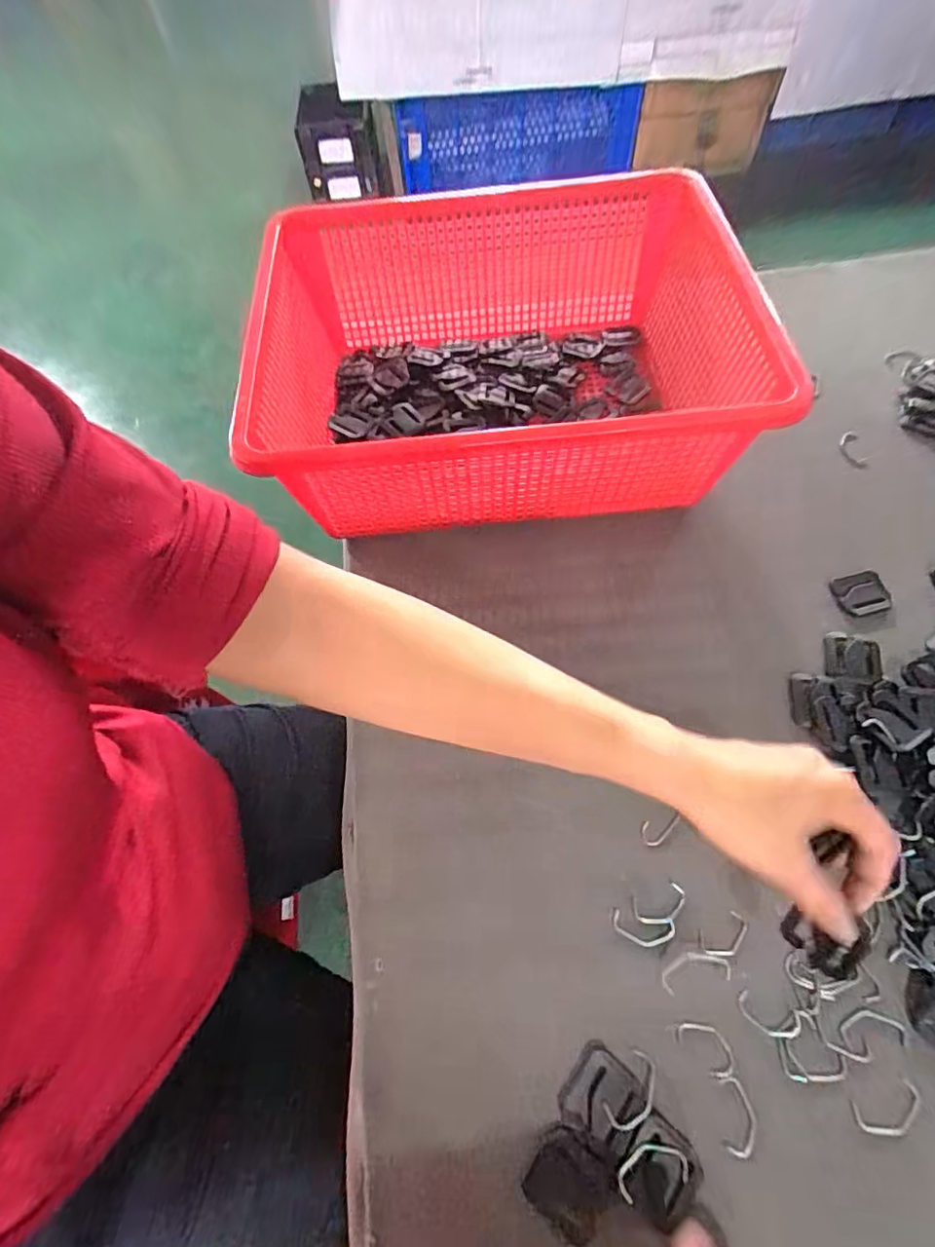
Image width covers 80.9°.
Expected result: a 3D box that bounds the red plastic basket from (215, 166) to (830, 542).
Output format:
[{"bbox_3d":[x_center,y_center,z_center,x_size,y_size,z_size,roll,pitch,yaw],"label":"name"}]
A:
[{"bbox_3d":[0.030,-0.230,0.459,0.369,0.122,0.325,-4,62,1],"label":"red plastic basket"}]

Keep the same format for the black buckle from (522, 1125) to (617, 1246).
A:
[{"bbox_3d":[0.052,0.282,0.277,0.036,0.006,0.039,34,69,20],"label":"black buckle"}]

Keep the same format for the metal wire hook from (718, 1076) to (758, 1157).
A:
[{"bbox_3d":[0.140,0.254,0.281,0.016,0.004,0.032,3,63,3],"label":"metal wire hook"}]

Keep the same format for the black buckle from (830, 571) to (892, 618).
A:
[{"bbox_3d":[0.299,-0.023,0.415,0.037,0.004,0.036,-12,62,-3],"label":"black buckle"}]

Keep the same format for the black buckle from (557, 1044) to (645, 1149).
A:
[{"bbox_3d":[0.071,0.251,0.290,0.035,0.004,0.039,34,69,20],"label":"black buckle"}]

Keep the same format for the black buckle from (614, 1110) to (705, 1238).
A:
[{"bbox_3d":[0.094,0.273,0.274,0.038,0.007,0.036,-40,66,-16],"label":"black buckle"}]

